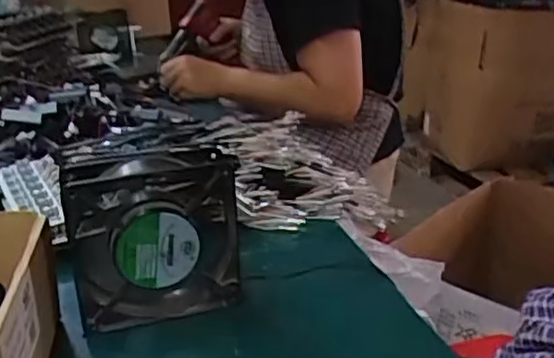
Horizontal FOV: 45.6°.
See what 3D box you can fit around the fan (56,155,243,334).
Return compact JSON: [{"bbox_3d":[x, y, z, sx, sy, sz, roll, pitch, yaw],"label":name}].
[{"bbox_3d":[-0.092,0.043,0.494,0.124,0.115,0.049,-6,20,-11],"label":"fan"}]

